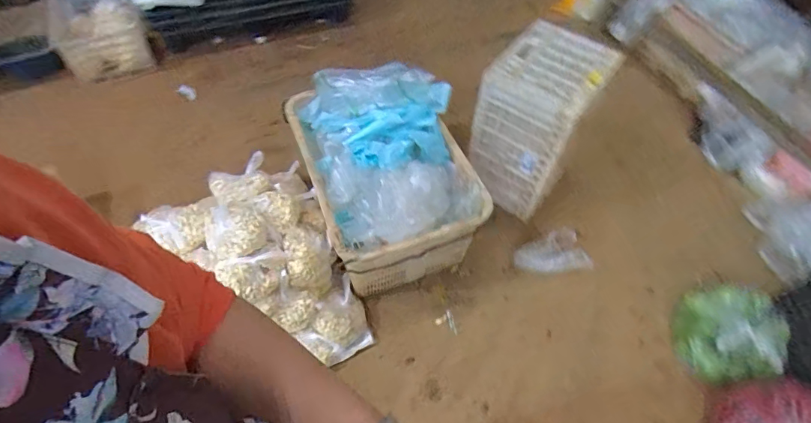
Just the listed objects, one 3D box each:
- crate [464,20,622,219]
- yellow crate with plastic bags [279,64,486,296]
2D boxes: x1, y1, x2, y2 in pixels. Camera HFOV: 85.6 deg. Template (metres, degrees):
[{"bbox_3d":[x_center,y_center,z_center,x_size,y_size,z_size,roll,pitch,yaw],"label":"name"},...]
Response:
[{"bbox_3d":[0.440,-0.328,1.522,0.309,0.485,0.428,32,60,17],"label":"crate"},{"bbox_3d":[-0.066,-0.135,1.448,0.478,0.416,0.688,-17,58,-14],"label":"yellow crate with plastic bags"}]

